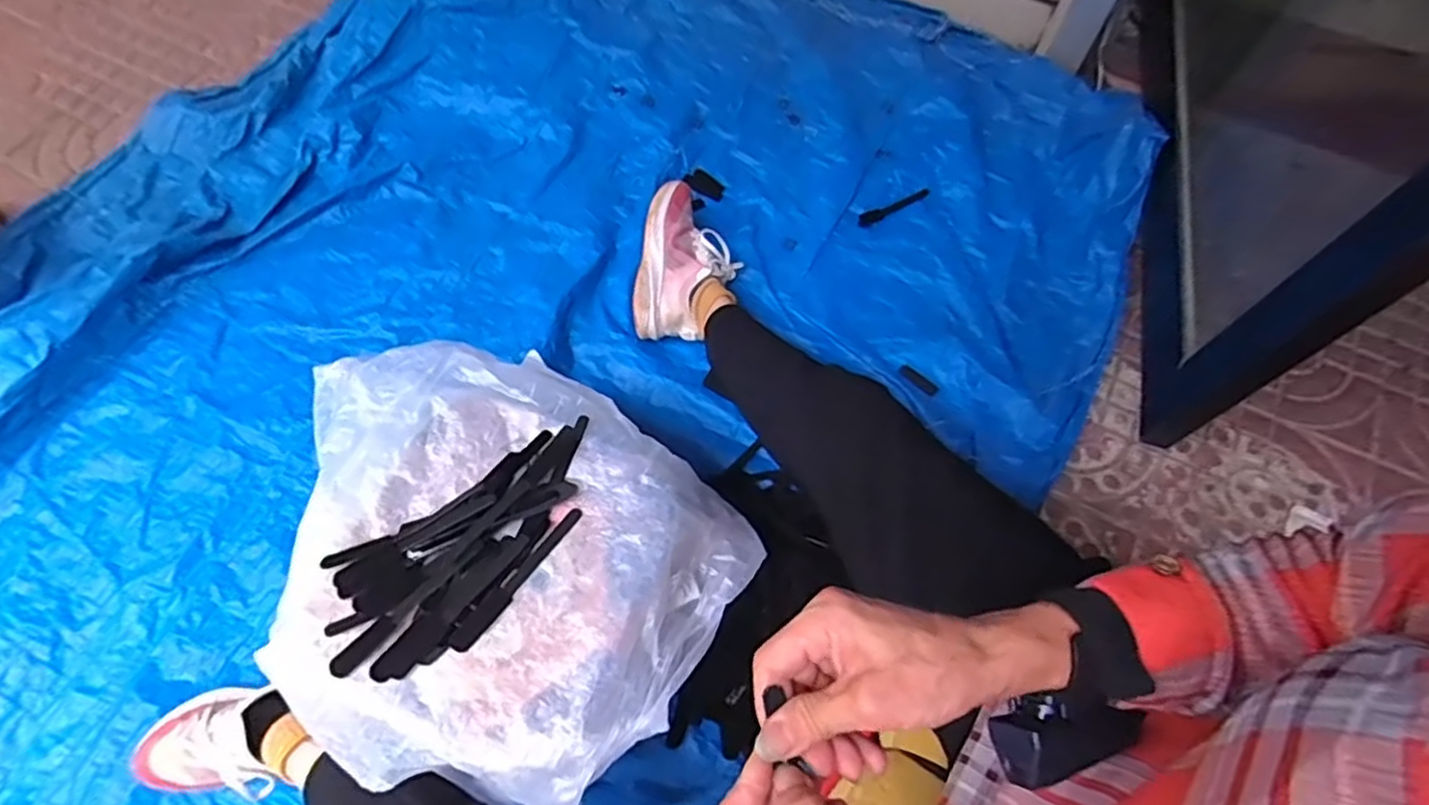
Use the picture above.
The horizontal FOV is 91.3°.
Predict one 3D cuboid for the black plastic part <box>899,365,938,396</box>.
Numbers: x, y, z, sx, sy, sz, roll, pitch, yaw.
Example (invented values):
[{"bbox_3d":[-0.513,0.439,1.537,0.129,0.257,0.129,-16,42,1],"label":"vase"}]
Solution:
[{"bbox_3d":[0.279,-0.031,0.956,0.057,0.008,0.020,34,68,15],"label":"black plastic part"}]

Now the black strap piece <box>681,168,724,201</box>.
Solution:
[{"bbox_3d":[-0.015,-0.346,1.107,0.072,0.011,0.037,34,68,15],"label":"black strap piece"}]

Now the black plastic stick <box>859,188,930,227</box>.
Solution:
[{"bbox_3d":[0.278,-0.305,1.088,0.129,0.009,0.025,-27,67,-13],"label":"black plastic stick"}]

